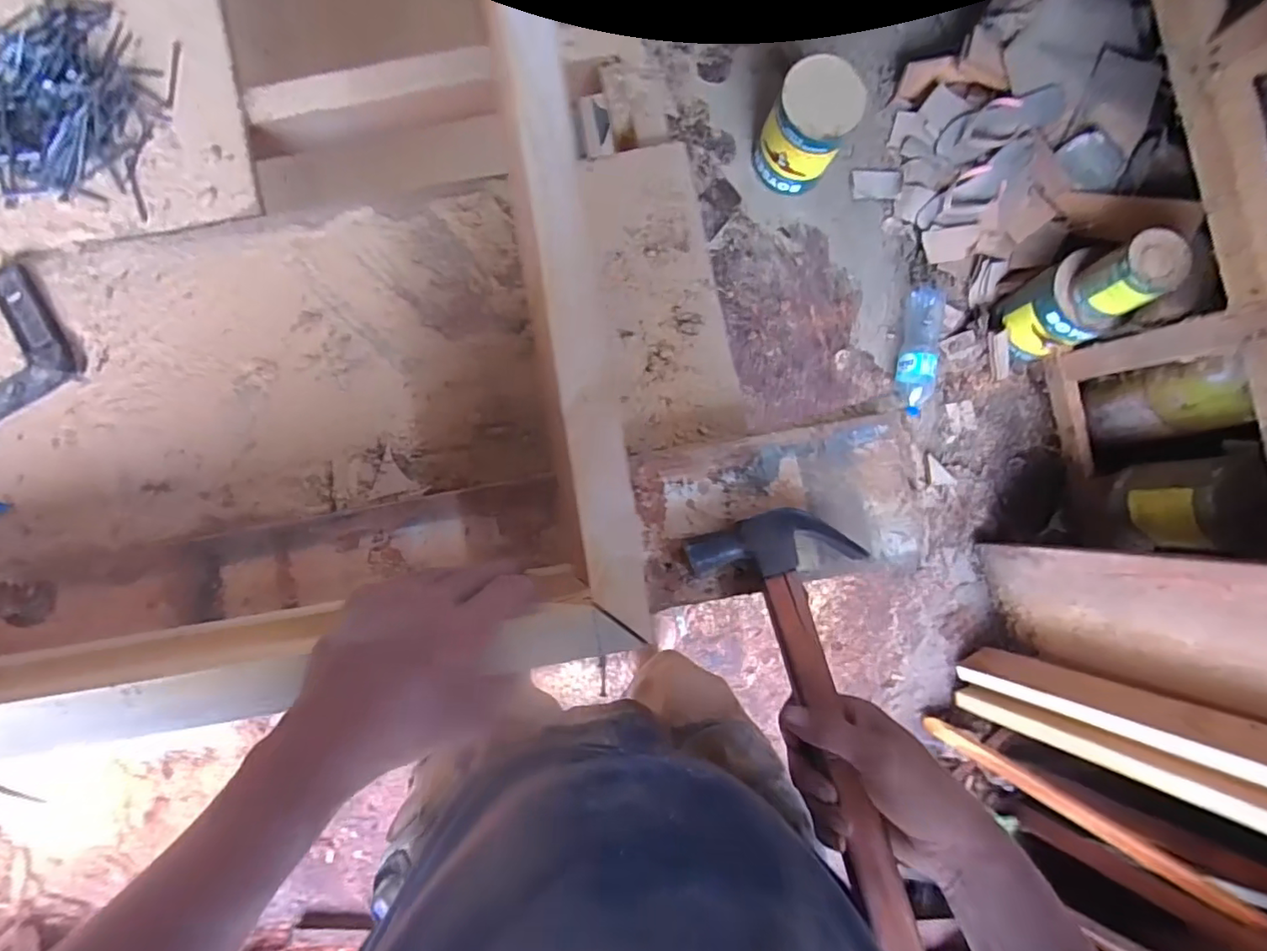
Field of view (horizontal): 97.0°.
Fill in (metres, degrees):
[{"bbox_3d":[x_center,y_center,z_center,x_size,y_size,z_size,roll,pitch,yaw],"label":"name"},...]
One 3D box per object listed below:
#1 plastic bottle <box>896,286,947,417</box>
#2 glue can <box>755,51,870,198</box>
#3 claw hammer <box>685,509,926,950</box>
[{"bbox_3d":[0.635,-0.278,1.225,0.097,0.071,0.298,12,87,-1],"label":"plastic bottle"},{"bbox_3d":[0.350,-0.701,1.155,0.155,0.221,0.160,0,88,-3],"label":"glue can"},{"bbox_3d":[0.132,0.175,0.371,0.111,0.030,0.307,-14,75,-2],"label":"claw hammer"}]

